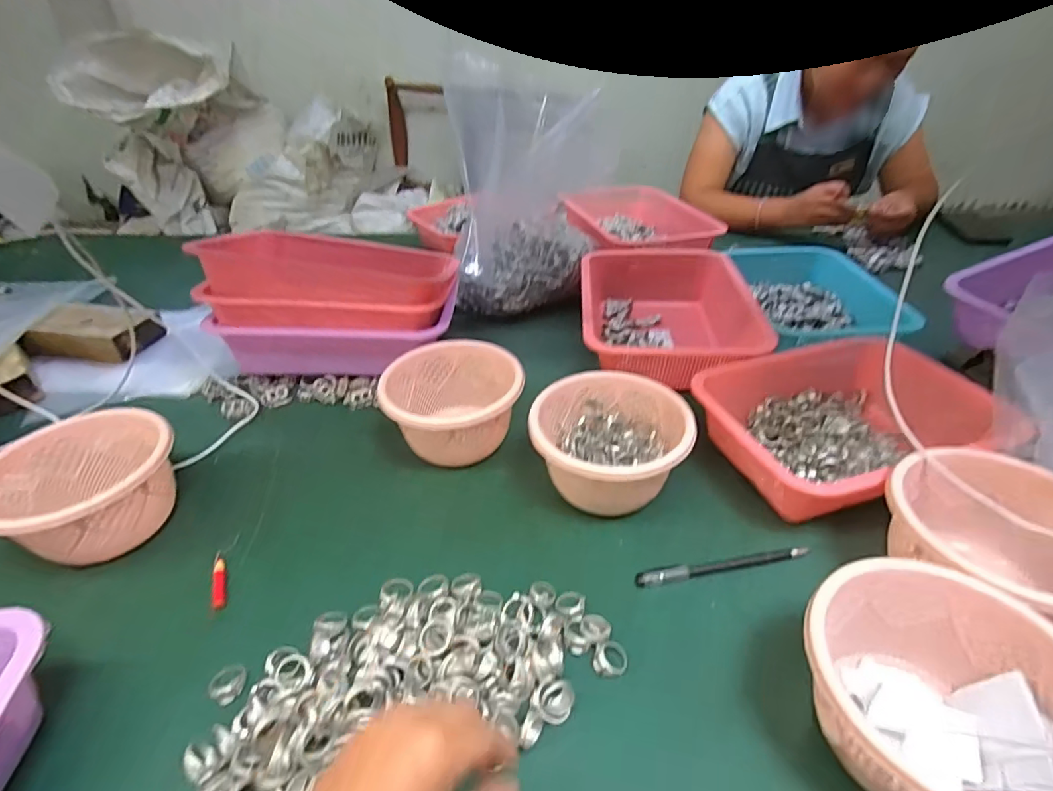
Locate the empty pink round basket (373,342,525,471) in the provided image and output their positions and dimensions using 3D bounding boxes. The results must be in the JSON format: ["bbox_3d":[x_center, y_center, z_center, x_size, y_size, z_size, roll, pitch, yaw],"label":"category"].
[{"bbox_3d":[-0.075,0.012,0.574,0.141,0.085,0.135,-1,37,1],"label":"empty pink round basket"}]

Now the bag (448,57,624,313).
[{"bbox_3d":[0.000,-0.299,0.789,0.222,0.308,0.147,-2,36,0],"label":"bag"}]

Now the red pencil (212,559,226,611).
[{"bbox_3d":[-0.263,0.161,0.450,0.009,0.008,0.051,-17,39,-20],"label":"red pencil"}]

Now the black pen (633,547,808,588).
[{"bbox_3d":[0.167,0.144,0.446,0.151,0.009,0.012,-8,37,-8],"label":"black pen"}]

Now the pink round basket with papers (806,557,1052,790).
[{"bbox_3d":[0.238,0.185,0.313,0.145,0.086,0.139,-1,37,1],"label":"pink round basket with papers"}]

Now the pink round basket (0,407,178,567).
[{"bbox_3d":[-0.412,0.089,0.489,0.164,0.088,0.140,18,41,25],"label":"pink round basket"}]

